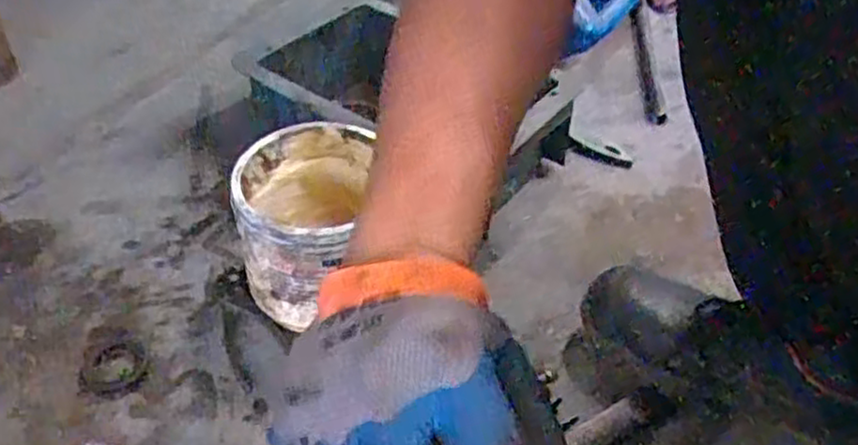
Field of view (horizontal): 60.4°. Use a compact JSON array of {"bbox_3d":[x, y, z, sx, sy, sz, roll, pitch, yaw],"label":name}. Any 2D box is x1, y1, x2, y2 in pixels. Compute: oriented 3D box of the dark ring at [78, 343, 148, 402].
[{"bbox_3d":[-0.278,0.130,0.651,0.057,0.004,0.059,0,44,0],"label":"dark ring"}]

